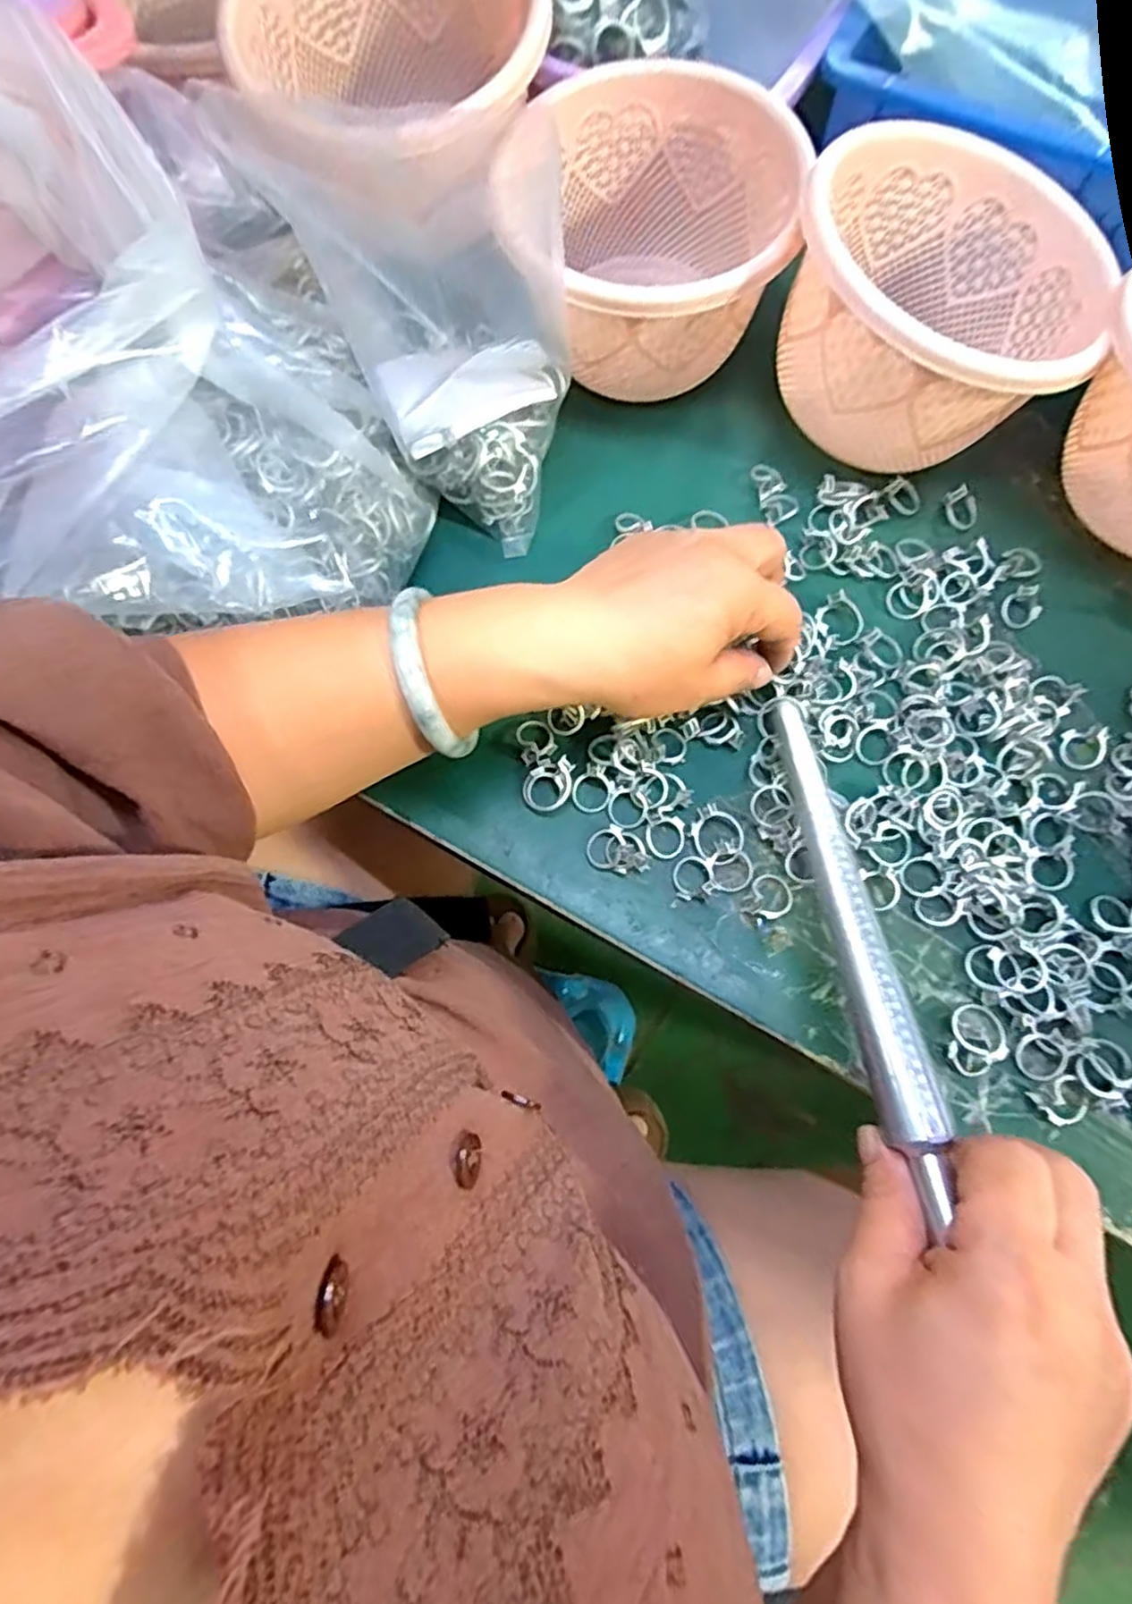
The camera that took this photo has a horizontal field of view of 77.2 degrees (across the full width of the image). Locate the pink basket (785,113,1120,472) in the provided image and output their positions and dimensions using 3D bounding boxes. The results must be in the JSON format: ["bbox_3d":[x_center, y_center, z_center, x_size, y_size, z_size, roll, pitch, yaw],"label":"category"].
[{"bbox_3d":[0.175,-0.237,0.340,0.139,0.079,0.146,8,73,2],"label":"pink basket"}]

